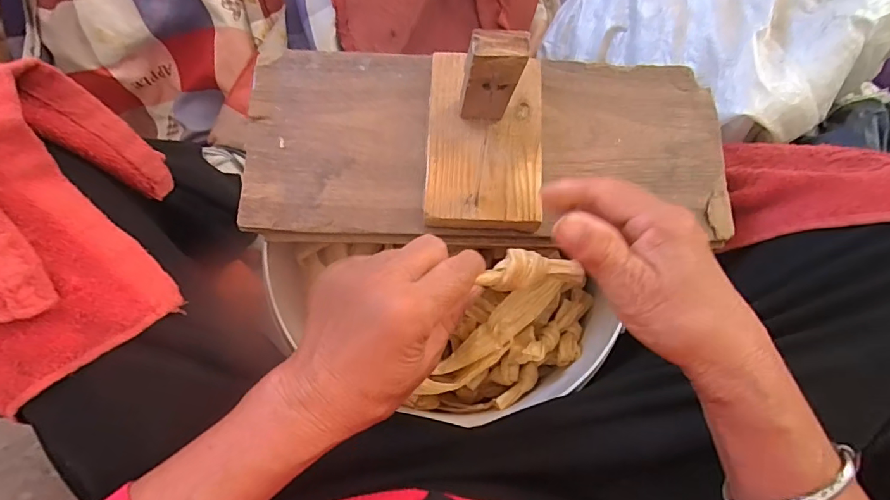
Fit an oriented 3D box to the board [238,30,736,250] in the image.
[{"bbox_3d":[0.038,-0.101,0.348,0.380,0.126,0.155,1,76,-2],"label":"board"}]

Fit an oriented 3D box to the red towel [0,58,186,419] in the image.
[{"bbox_3d":[-0.250,-0.006,0.286,0.132,0.118,0.166,-22,77,-7],"label":"red towel"}]

